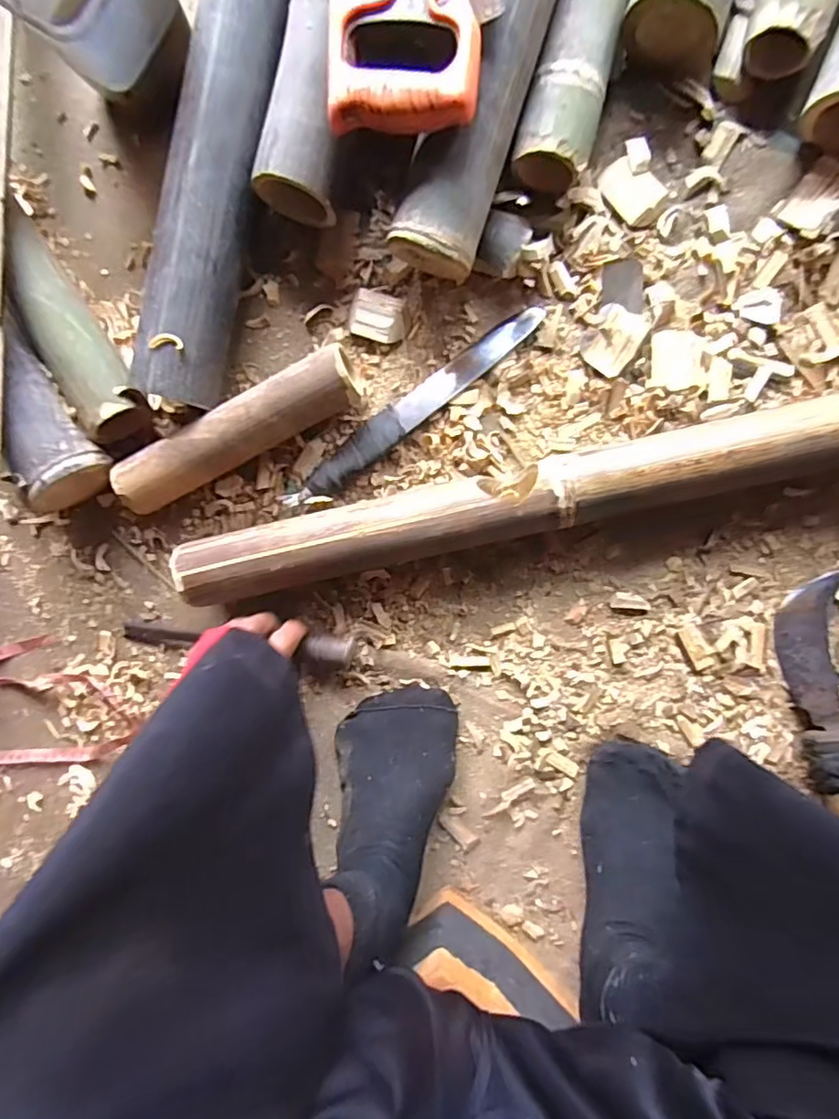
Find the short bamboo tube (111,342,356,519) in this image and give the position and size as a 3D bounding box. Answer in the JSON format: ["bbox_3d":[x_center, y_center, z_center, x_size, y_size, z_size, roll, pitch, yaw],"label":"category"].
[{"bbox_3d":[-0.165,-0.113,0.535,0.239,0.054,0.052,-26,91,8],"label":"short bamboo tube"}]

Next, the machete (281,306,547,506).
[{"bbox_3d":[-0.006,-0.134,0.526,0.277,0.014,0.032,-36,72,3],"label":"machete"}]

